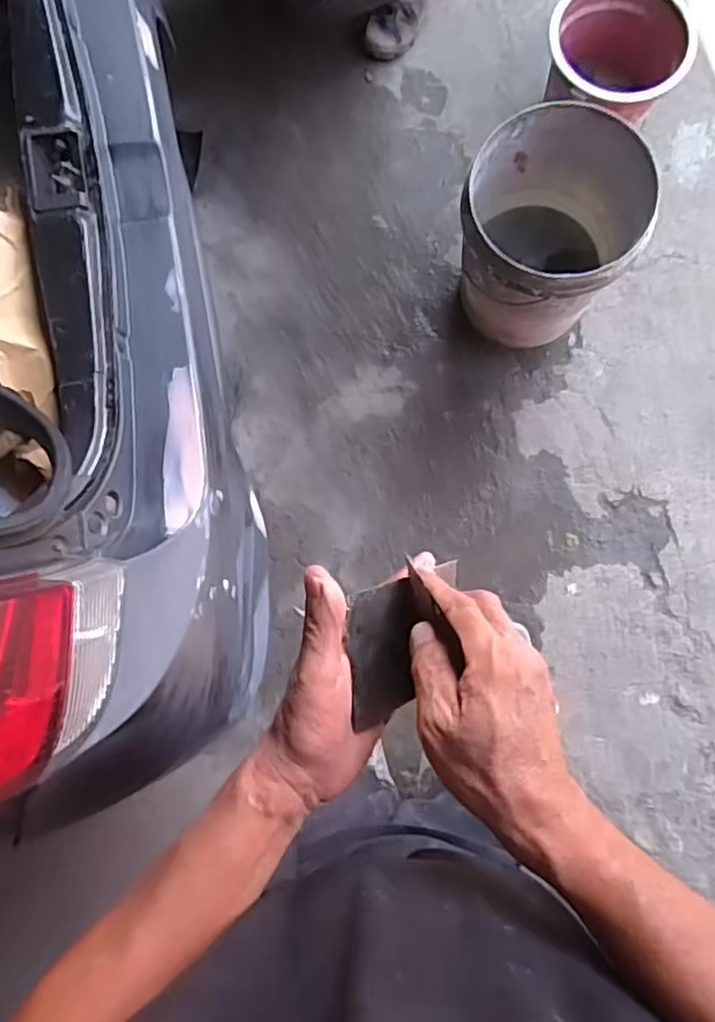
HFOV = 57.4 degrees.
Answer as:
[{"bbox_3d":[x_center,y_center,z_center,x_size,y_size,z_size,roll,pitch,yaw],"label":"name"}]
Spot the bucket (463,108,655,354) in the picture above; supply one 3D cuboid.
[{"bbox_3d":[0.337,-0.483,1.233,0.295,0.358,0.309,-1,83,5],"label":"bucket"}]

